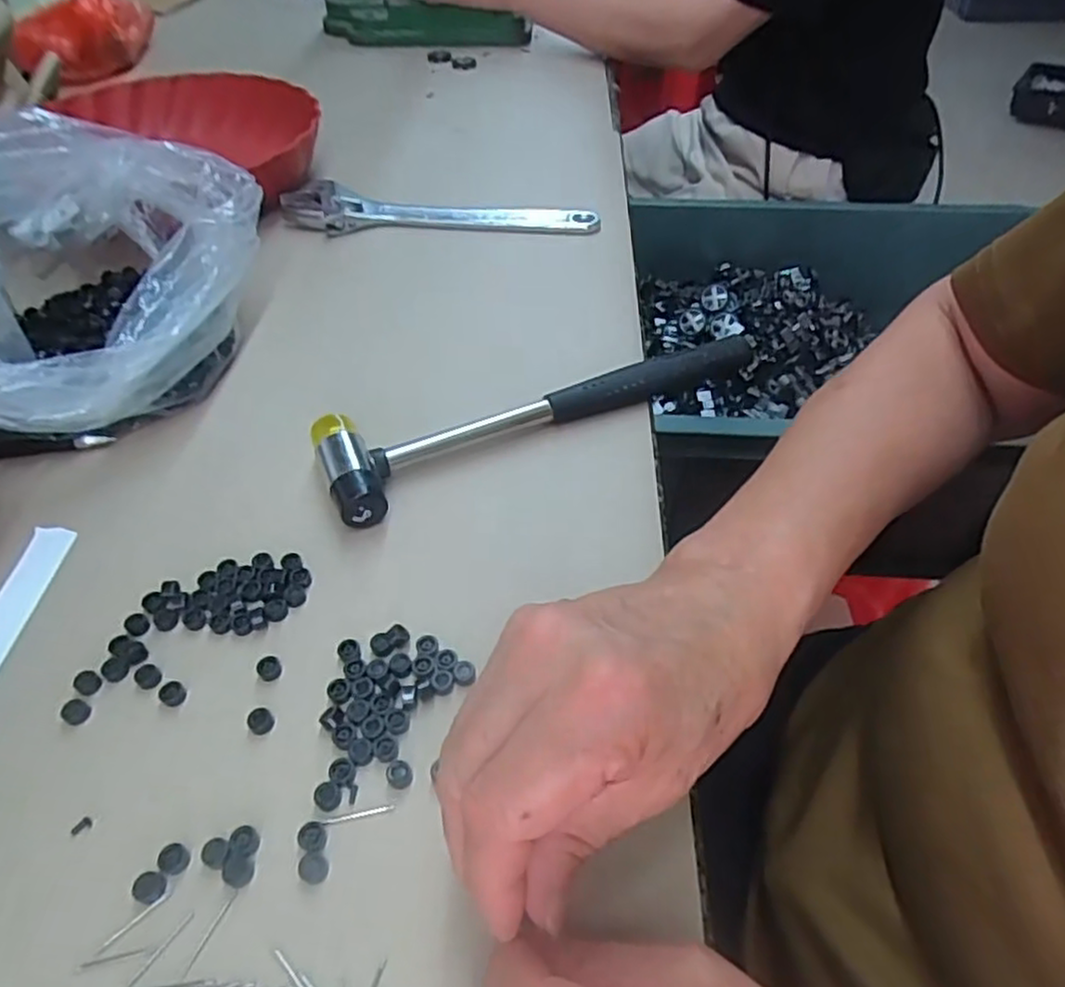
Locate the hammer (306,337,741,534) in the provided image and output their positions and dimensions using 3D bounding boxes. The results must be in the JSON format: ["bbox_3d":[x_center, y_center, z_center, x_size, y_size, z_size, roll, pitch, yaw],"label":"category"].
[{"bbox_3d":[0.007,-0.053,0.380,0.246,0.025,0.060,-24,52,-19],"label":"hammer"}]

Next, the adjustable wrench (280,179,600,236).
[{"bbox_3d":[-0.072,-0.207,0.531,0.237,0.025,0.046,7,48,7],"label":"adjustable wrench"}]

